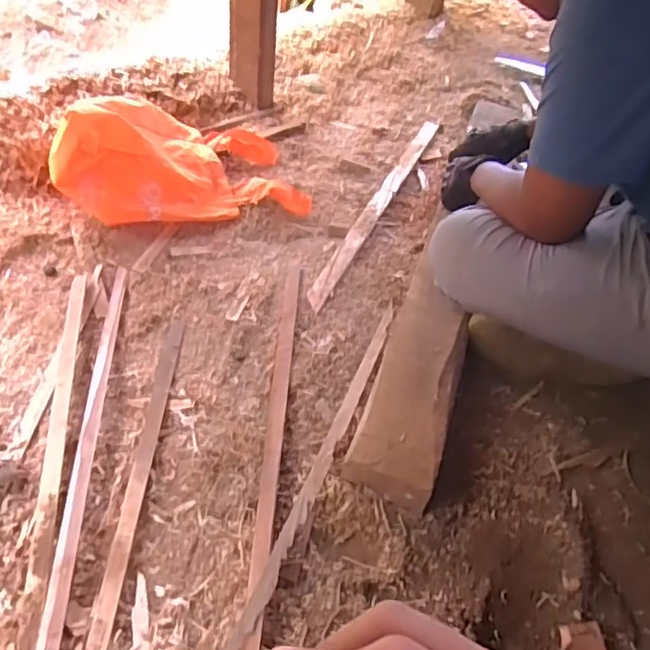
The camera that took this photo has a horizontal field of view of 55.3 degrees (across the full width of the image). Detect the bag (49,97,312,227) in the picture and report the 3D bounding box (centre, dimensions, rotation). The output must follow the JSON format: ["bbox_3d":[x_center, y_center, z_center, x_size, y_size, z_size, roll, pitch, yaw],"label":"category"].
[{"bbox_3d":[-0.292,-0.374,1.257,0.474,0.203,0.305,-9,50,-13],"label":"bag"}]

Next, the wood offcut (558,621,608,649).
[{"bbox_3d":[0.296,0.366,0.709,0.052,0.017,0.044,-2,47,-8],"label":"wood offcut"}]

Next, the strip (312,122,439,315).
[{"bbox_3d":[0.120,-0.265,1.317,0.041,0.012,0.711,21,50,13],"label":"strip"}]

